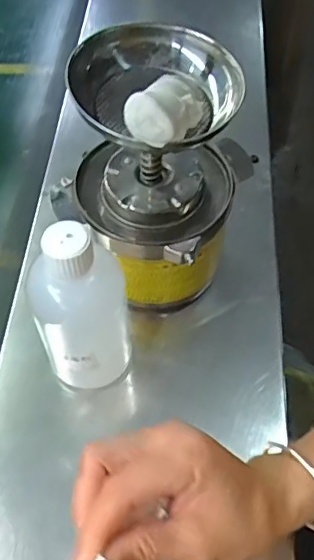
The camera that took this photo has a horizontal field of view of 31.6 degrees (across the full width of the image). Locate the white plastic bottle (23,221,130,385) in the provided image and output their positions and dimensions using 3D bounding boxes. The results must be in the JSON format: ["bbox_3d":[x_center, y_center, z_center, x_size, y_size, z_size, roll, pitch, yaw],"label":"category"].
[{"bbox_3d":[-0.061,0.023,0.452,0.075,0.182,0.074,-6,56,-3],"label":"white plastic bottle"}]

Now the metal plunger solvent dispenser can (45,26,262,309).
[{"bbox_3d":[-0.001,-0.099,0.476,0.129,0.227,0.138,0,55,1],"label":"metal plunger solvent dispenser can"}]

